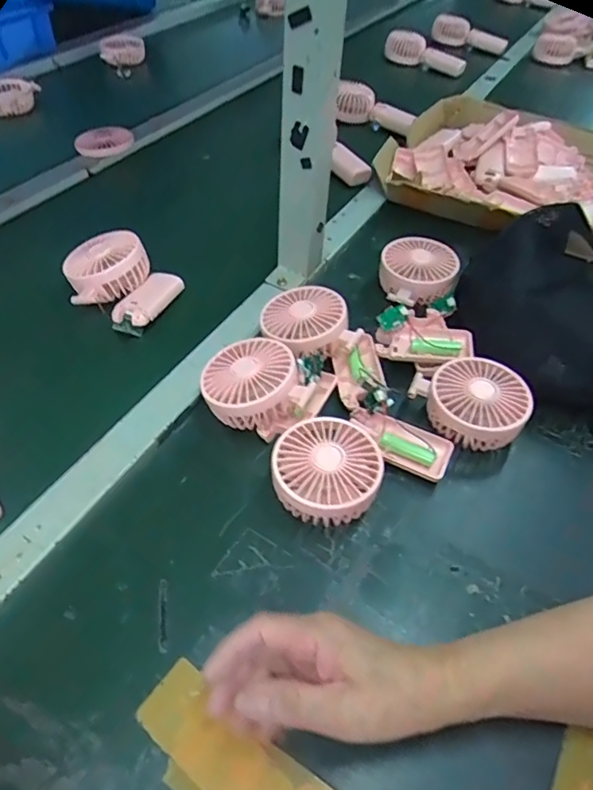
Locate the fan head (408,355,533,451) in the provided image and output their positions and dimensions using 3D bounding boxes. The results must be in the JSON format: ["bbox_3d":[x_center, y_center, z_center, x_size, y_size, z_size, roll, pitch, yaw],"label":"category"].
[{"bbox_3d":[0.158,0.007,0.483,0.100,0.046,0.079,34,56,24],"label":"fan head"}]

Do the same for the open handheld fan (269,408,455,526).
[{"bbox_3d":[0.054,0.051,0.440,0.153,0.046,0.089,-24,54,-21],"label":"open handheld fan"}]

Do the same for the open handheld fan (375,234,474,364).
[{"bbox_3d":[0.137,-0.101,0.573,0.091,0.049,0.177,8,49,4],"label":"open handheld fan"}]

